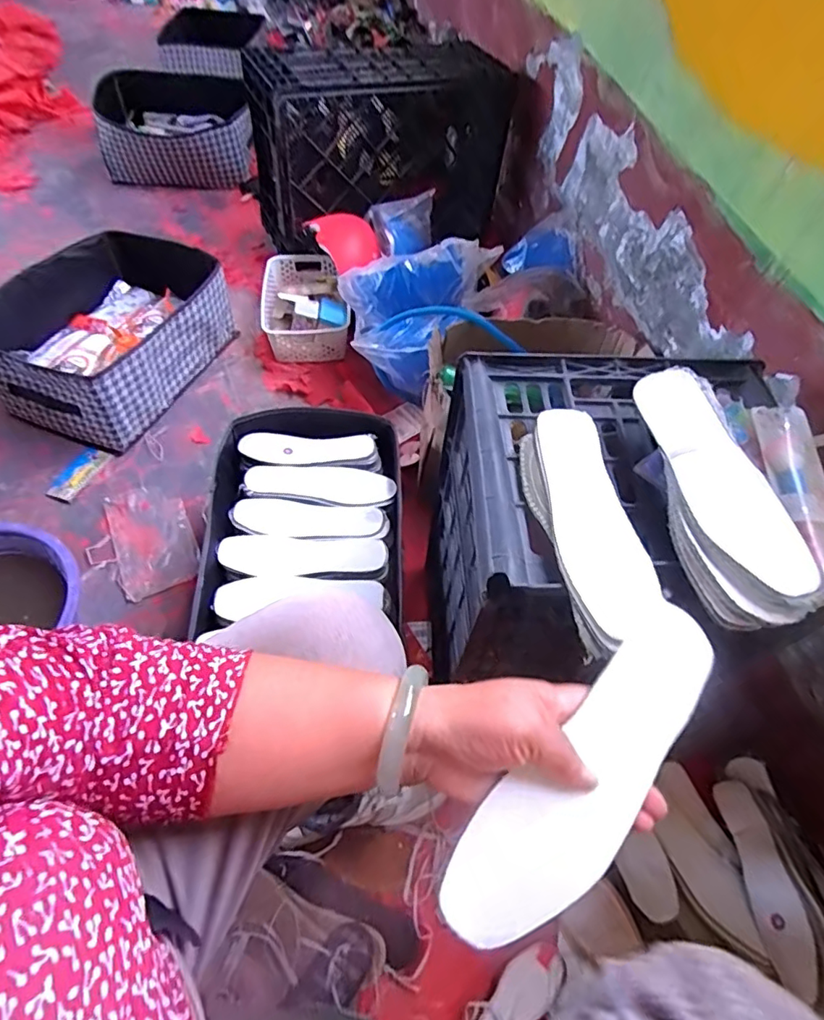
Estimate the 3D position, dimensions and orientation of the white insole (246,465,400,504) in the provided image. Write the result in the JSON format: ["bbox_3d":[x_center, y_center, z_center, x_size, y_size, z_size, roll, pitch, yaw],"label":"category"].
[{"bbox_3d":[-0.145,-0.045,0.876,0.229,0.012,0.072,7,55,1],"label":"white insole"}]

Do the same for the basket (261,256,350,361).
[{"bbox_3d":[-0.253,-0.475,1.290,0.194,0.103,0.305,-8,57,-10],"label":"basket"}]

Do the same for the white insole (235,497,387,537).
[{"bbox_3d":[-0.157,0.011,0.834,0.217,0.006,0.069,3,55,-1],"label":"white insole"}]

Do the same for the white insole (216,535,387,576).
[{"bbox_3d":[-0.157,0.068,0.788,0.233,0.017,0.070,2,55,-2],"label":"white insole"}]

